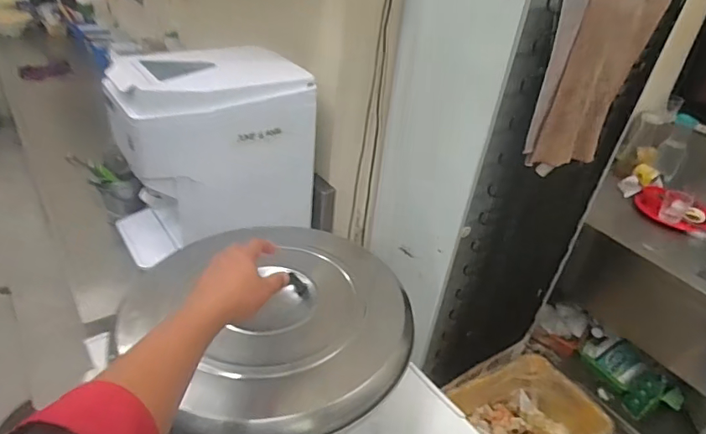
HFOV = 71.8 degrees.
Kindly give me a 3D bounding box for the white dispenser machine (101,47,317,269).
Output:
[{"bbox_3d":[-0.299,-0.133,1.065,0.377,0.374,0.249,-17,39,-31],"label":"white dispenser machine"}]

